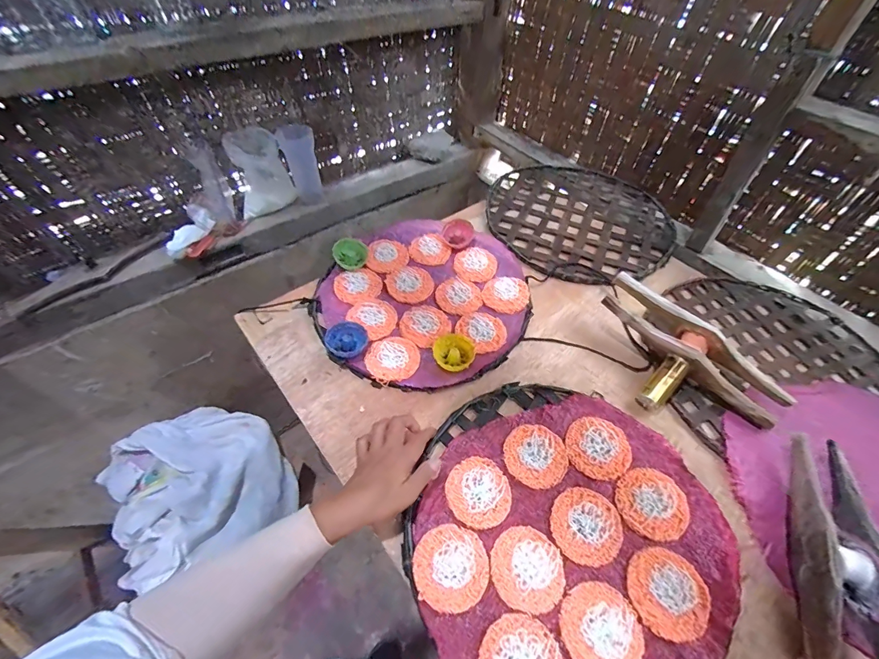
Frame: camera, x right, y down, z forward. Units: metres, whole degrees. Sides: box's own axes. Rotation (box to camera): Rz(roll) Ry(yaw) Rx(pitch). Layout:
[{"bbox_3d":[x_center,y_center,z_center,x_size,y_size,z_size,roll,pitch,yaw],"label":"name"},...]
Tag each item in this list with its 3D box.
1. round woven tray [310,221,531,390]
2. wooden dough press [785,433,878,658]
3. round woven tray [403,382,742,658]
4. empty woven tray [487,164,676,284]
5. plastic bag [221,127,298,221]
[{"bbox_3d":[-0.025,-0.059,0.643,0.340,0.025,0.351,1,52,-2],"label":"round woven tray"},{"bbox_3d":[0.448,0.258,0.390,0.119,0.061,0.270,18,54,11],"label":"wooden dough press"},{"bbox_3d":[0.145,0.230,0.431,0.337,0.016,0.344,1,52,-2],"label":"round woven tray"},{"bbox_3d":[0.303,-0.257,0.822,0.382,0.013,0.412,-3,53,-5],"label":"empty woven tray"},{"bbox_3d":[-0.426,-0.367,0.888,0.131,0.176,0.055,-22,57,-19],"label":"plastic bag"}]

